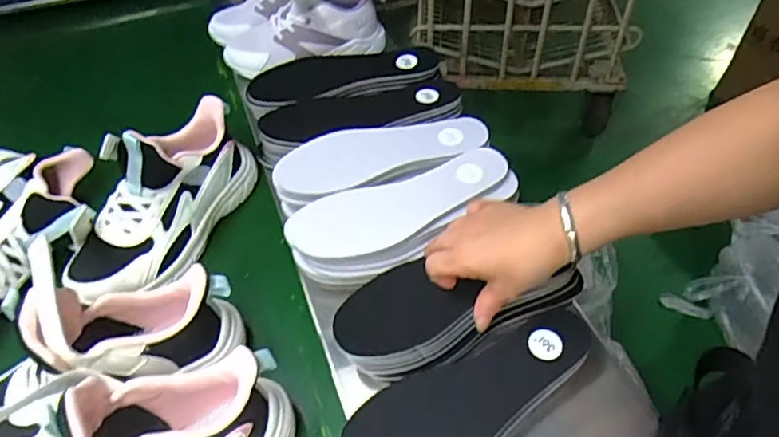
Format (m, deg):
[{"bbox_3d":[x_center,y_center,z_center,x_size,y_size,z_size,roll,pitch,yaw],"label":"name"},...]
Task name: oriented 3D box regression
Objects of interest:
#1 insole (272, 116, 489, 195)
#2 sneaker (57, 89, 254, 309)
[{"bbox_3d":[-0.008,-0.073,0.600,0.226,0.014,0.068,-14,51,-14],"label":"insole"},{"bbox_3d":[-0.235,-0.030,0.581,0.089,0.124,0.241,19,51,14],"label":"sneaker"}]

